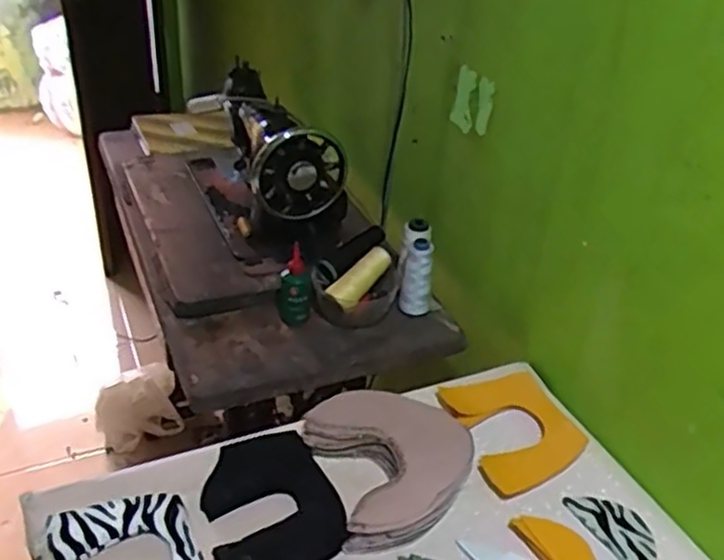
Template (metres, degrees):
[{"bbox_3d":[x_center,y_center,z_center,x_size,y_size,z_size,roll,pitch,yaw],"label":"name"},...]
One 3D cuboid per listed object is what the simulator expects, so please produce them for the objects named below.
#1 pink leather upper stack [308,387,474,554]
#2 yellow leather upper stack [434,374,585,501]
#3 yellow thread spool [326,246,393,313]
[{"bbox_3d":[0.041,0.192,0.789,0.171,0.049,0.170,-13,35,-20],"label":"pink leather upper stack"},{"bbox_3d":[0.179,0.167,0.853,0.141,0.024,0.156,-13,36,-21],"label":"yellow leather upper stack"},{"bbox_3d":[0.001,-0.002,1.025,0.038,0.036,0.111,29,61,36],"label":"yellow thread spool"}]

